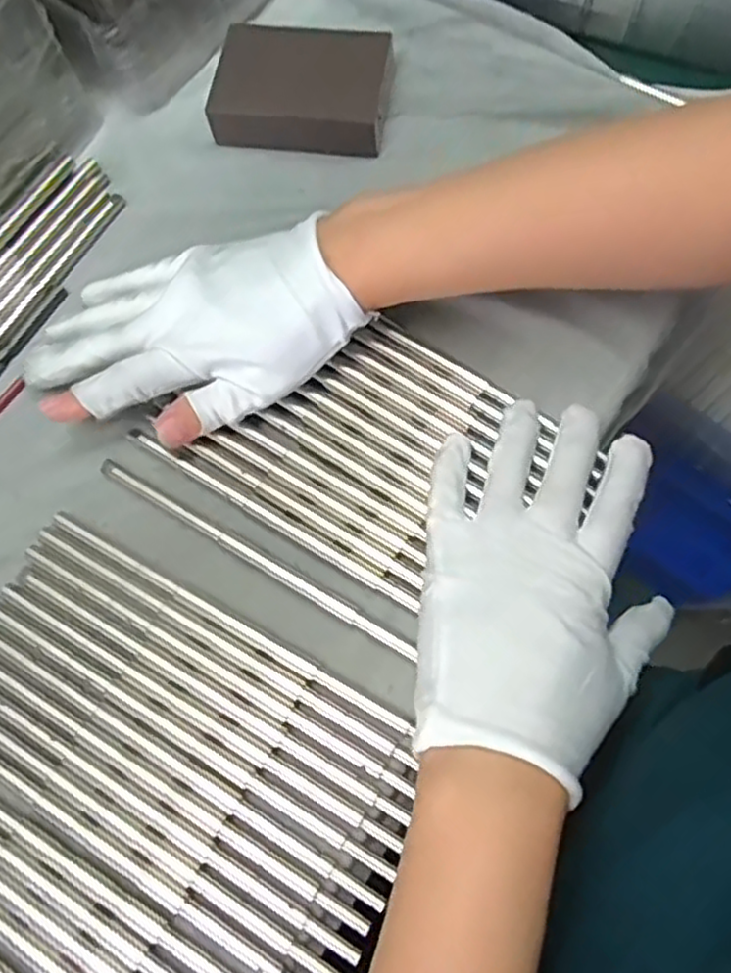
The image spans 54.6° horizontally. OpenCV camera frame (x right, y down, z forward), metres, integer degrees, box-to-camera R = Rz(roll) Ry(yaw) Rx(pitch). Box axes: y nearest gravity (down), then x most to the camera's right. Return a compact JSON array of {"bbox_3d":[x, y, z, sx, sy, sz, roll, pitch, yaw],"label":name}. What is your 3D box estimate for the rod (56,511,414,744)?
[{"bbox_3d":[-0.063,0.058,0.315,0.189,0.006,0.008,28,73,13],"label":"rod"}]

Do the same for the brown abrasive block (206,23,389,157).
[{"bbox_3d":[-0.036,-0.232,0.412,0.096,0.024,0.077,7,70,6],"label":"brown abrasive block"}]

